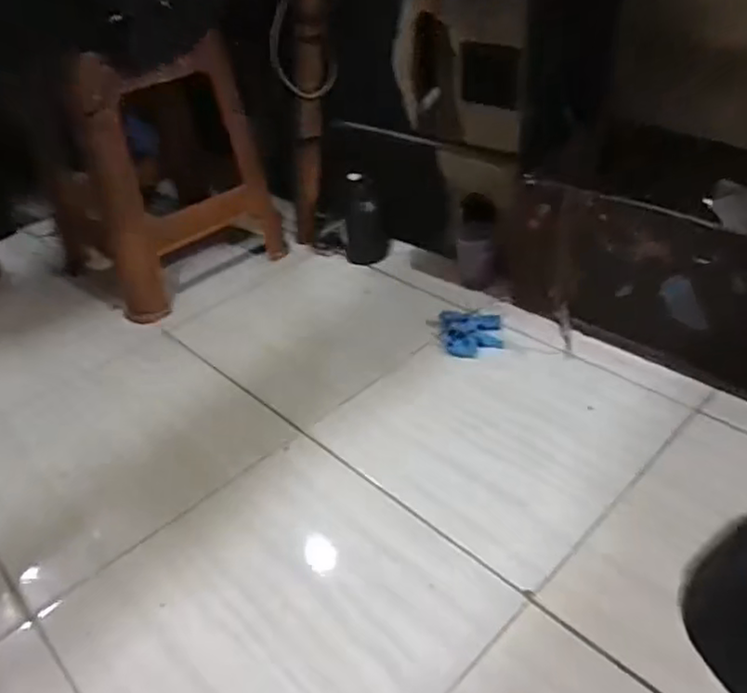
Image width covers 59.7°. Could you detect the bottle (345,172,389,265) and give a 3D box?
[{"bbox_3d":[-0.020,-0.255,1.295,0.089,0.171,0.076,1,37,10],"label":"bottle"}]

